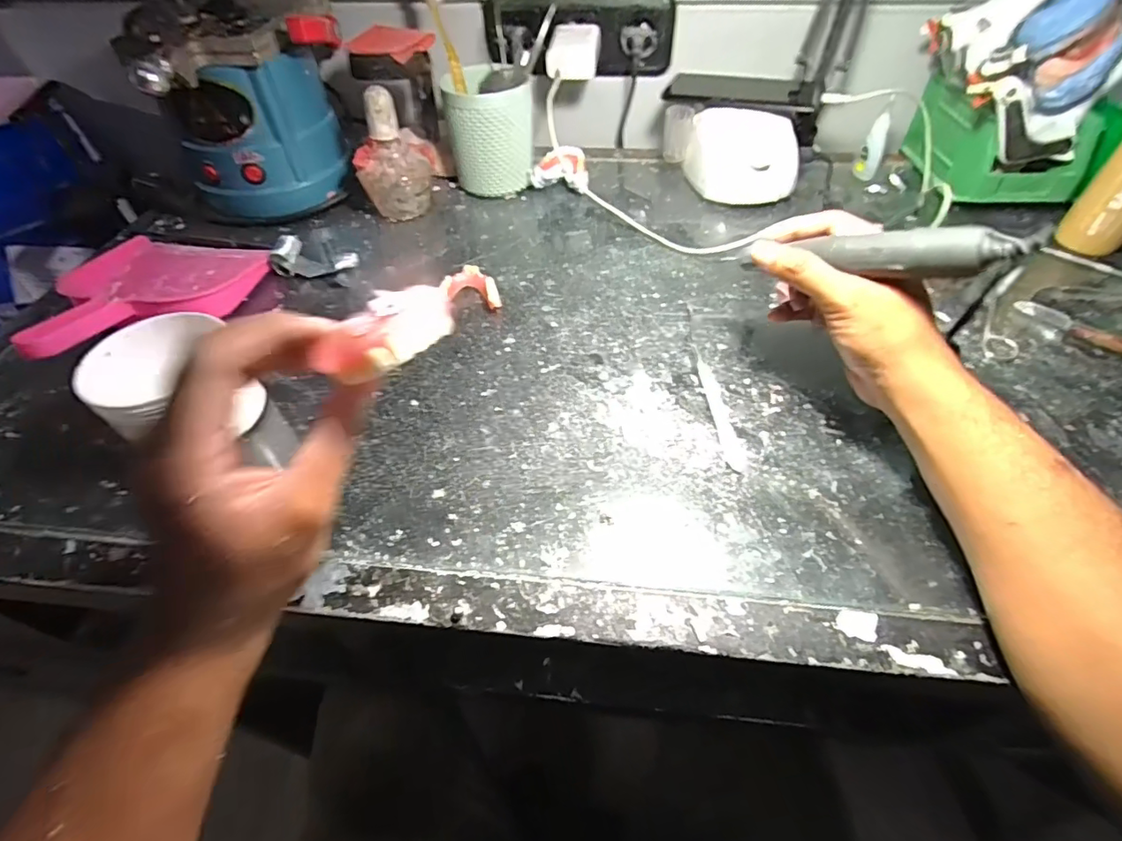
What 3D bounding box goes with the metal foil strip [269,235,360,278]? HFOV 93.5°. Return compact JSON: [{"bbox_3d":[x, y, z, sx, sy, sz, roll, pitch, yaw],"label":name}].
[{"bbox_3d":[-0.239,-0.158,0.509,0.073,0.024,0.035,7,50,6],"label":"metal foil strip"}]

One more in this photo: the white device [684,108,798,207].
[{"bbox_3d":[0.199,-0.284,0.575,0.116,0.076,0.079,5,50,5],"label":"white device"}]

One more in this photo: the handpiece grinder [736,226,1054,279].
[{"bbox_3d":[0.182,-0.098,0.314,0.156,0.020,0.030,15,47,44],"label":"handpiece grinder"}]

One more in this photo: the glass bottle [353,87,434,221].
[{"bbox_3d":[-0.175,-0.272,0.546,0.074,0.114,0.057,-13,51,-10],"label":"glass bottle"}]

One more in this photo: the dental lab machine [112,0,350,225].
[{"bbox_3d":[-0.330,-0.325,0.553,0.167,0.173,0.165,-34,57,-25],"label":"dental lab machine"}]

